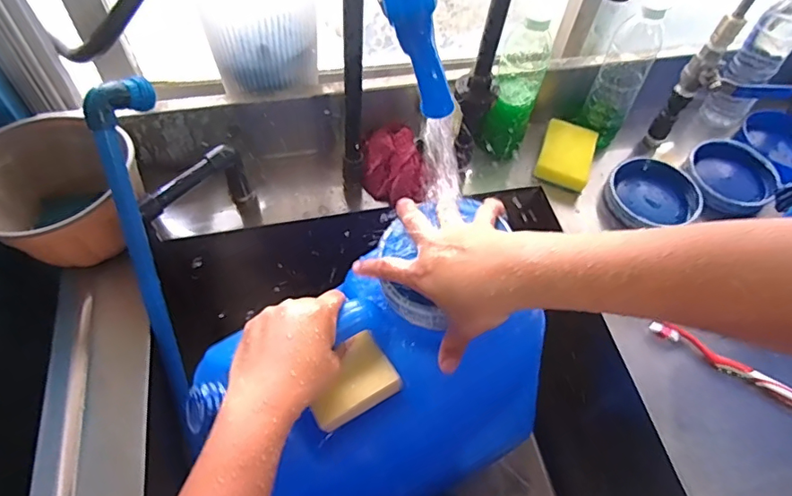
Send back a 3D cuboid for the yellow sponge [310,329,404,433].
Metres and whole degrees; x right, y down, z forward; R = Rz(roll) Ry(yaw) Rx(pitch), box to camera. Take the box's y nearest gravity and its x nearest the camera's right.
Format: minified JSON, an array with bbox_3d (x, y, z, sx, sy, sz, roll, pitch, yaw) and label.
[{"bbox_3d":[-0.041,0.111,0.426,0.073,0.013,0.062,-25,61,-20],"label":"yellow sponge"}]

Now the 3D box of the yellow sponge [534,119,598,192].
[{"bbox_3d":[0.241,-0.132,0.712,0.070,0.027,0.109,20,57,9],"label":"yellow sponge"}]

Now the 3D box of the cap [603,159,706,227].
[{"bbox_3d":[0.348,-0.072,0.695,0.122,0.038,0.112,2,56,-3],"label":"cap"}]

